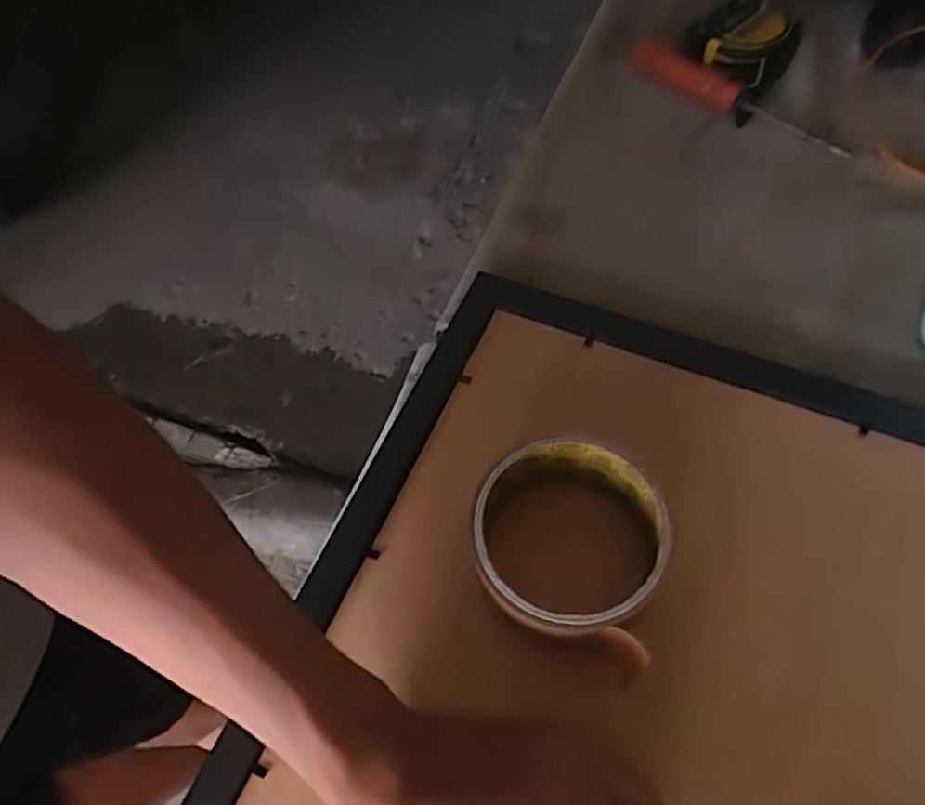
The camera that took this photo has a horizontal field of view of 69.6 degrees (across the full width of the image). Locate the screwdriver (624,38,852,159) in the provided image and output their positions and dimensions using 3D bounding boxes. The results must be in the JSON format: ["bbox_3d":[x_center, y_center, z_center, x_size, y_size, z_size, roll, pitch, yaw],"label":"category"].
[{"bbox_3d":[0.189,-0.212,0.467,0.169,0.023,0.028,35,69,20],"label":"screwdriver"}]

